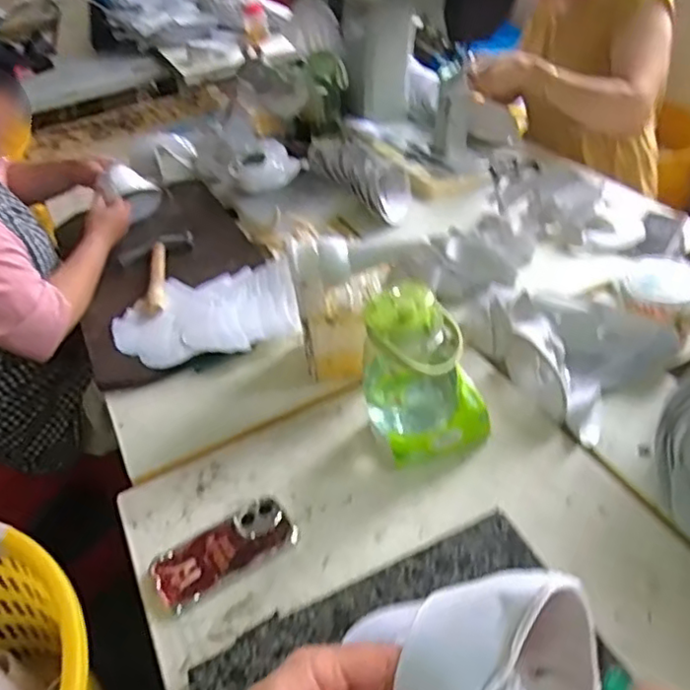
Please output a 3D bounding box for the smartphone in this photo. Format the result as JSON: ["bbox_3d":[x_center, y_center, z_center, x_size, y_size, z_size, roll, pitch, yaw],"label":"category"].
[{"bbox_3d":[-0.141,0.244,0.755,0.166,0.015,0.077,-26,43,-21],"label":"smartphone"}]

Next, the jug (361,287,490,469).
[{"bbox_3d":[0.099,0.035,0.795,0.134,0.200,0.104,-17,41,-11],"label":"jug"}]

